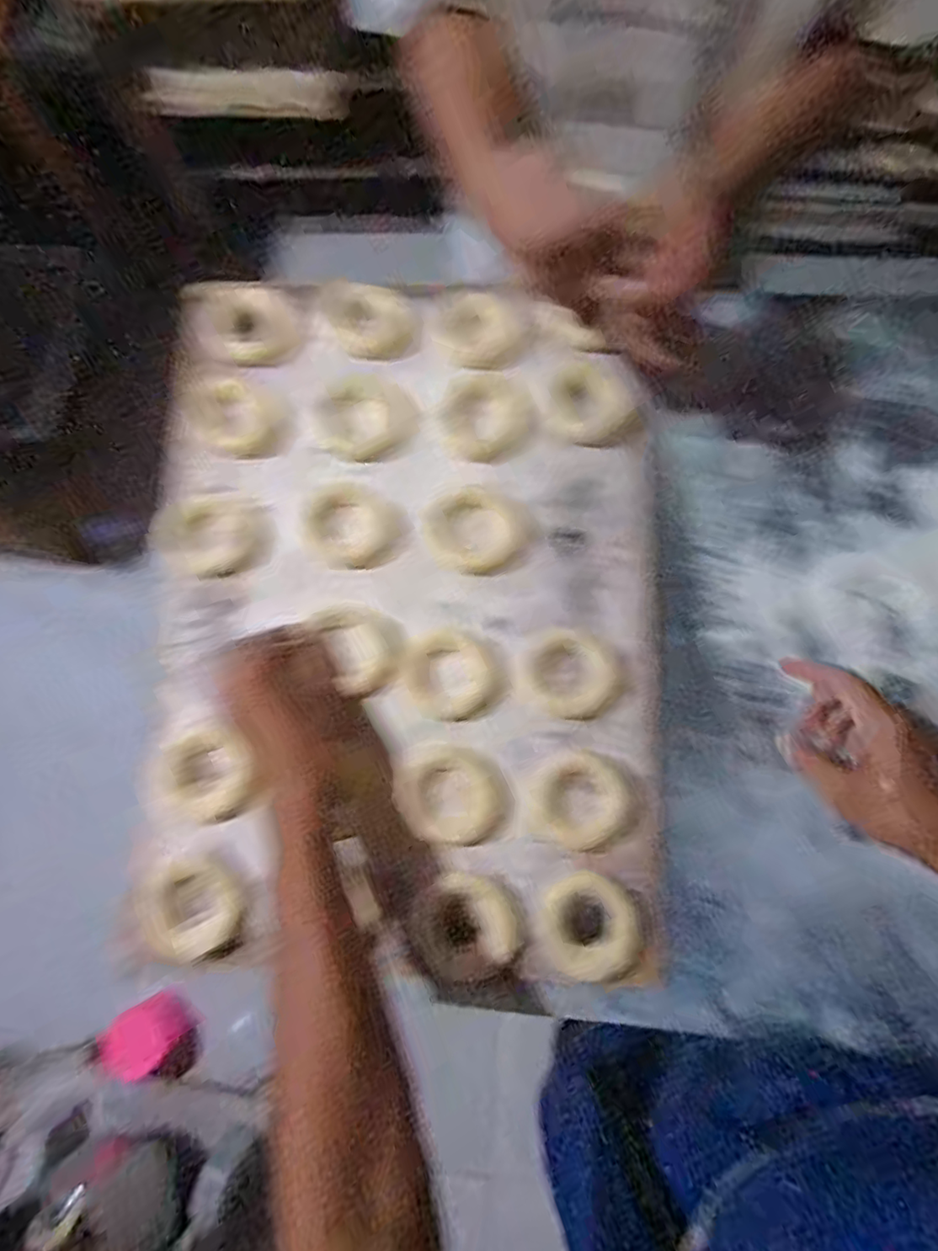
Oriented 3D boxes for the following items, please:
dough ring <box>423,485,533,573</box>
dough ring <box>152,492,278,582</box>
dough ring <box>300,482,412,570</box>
[{"bbox_3d":[0.007,-0.082,0.511,0.084,0.010,0.078,0,78,1],"label":"dough ring"},{"bbox_3d":[-0.218,-0.078,0.522,0.088,0.018,0.078,33,81,7],"label":"dough ring"},{"bbox_3d":[-0.101,-0.085,0.525,0.099,0.016,0.074,31,81,7],"label":"dough ring"}]

